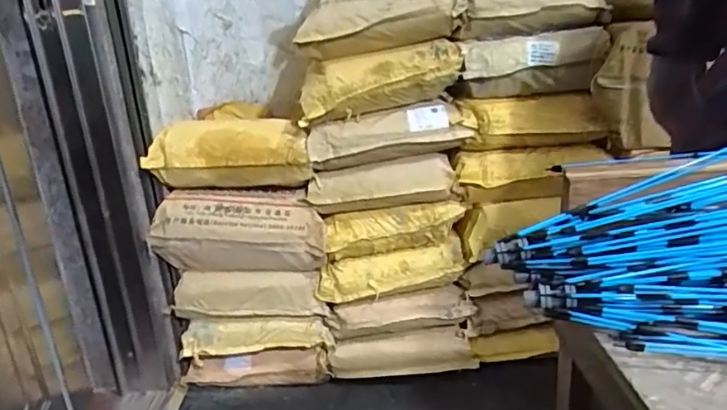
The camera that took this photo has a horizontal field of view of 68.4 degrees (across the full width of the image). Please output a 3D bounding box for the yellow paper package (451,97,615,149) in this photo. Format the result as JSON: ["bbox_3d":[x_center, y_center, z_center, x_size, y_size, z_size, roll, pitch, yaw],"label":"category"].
[{"bbox_3d":[0.465,-0.228,1.470,0.393,0.126,0.096,-5,18,-3],"label":"yellow paper package"}]

